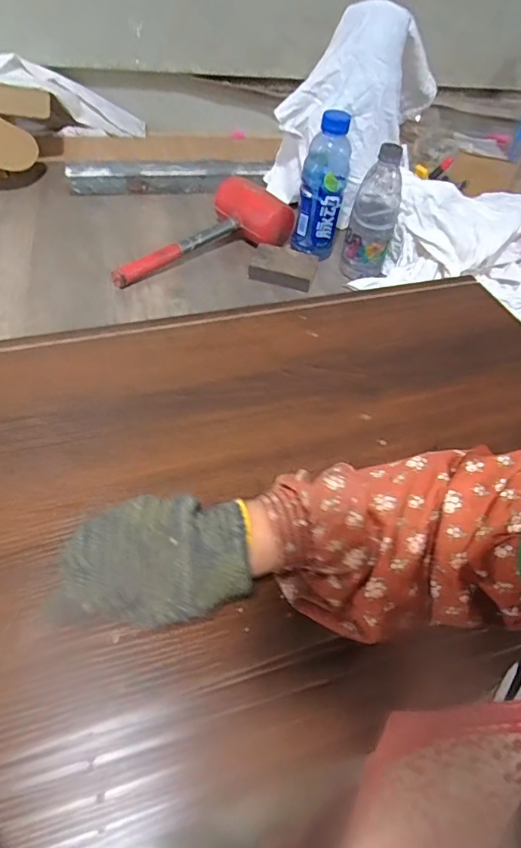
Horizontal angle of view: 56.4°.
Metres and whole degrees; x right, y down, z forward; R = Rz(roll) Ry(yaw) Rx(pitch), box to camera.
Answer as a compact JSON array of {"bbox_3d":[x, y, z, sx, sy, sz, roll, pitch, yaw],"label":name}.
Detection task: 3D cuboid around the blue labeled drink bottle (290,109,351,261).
[{"bbox_3d":[0.095,-0.365,0.745,0.068,0.190,0.066,10,49,3],"label":"blue labeled drink bottle"}]

